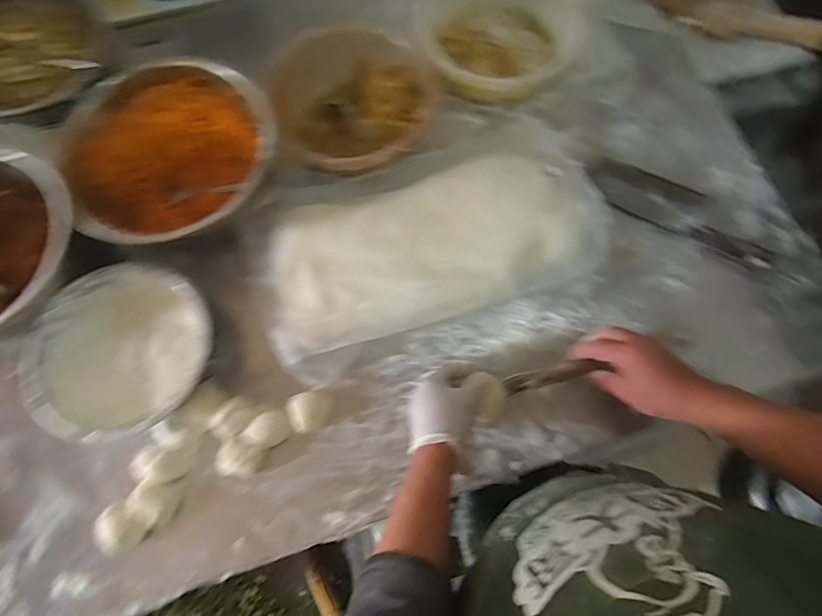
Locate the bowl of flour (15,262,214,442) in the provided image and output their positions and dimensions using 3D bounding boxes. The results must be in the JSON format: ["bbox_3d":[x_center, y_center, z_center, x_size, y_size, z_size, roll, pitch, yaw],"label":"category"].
[{"bbox_3d":[-0.379,0.051,0.606,0.214,0.071,0.224,0,74,0],"label":"bowl of flour"}]

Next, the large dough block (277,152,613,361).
[{"bbox_3d":[0.030,-0.092,0.640,0.467,0.047,0.211,-17,75,-4],"label":"large dough block"}]

